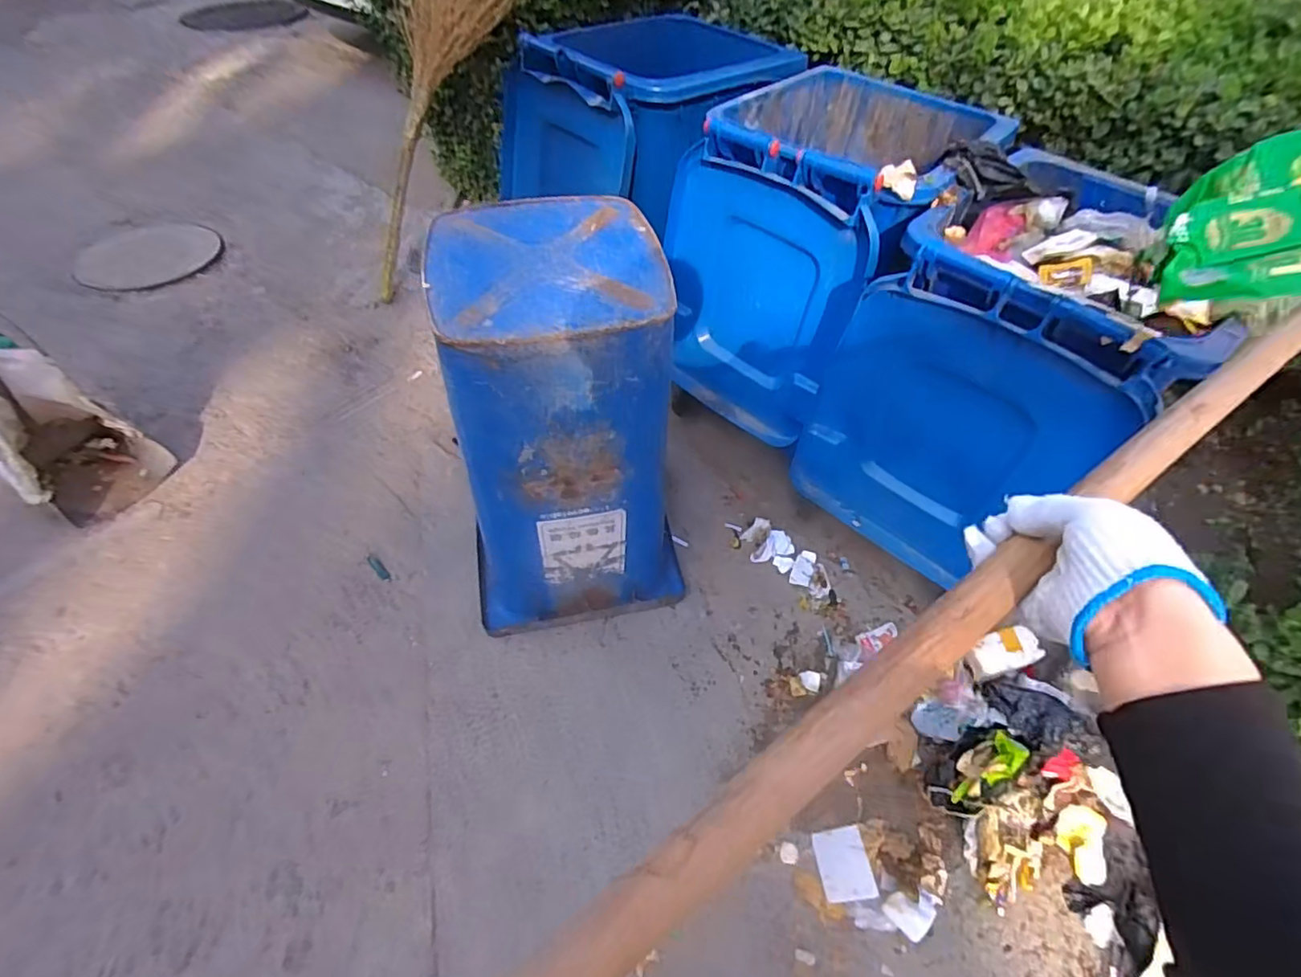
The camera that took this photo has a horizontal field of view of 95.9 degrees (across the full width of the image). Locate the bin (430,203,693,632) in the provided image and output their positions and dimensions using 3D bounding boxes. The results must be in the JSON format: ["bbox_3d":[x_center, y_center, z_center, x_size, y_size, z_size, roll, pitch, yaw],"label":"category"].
[{"bbox_3d":[-0.210,-0.107,1.440,0.552,0.966,0.471,-8,52,-10],"label":"bin"}]

